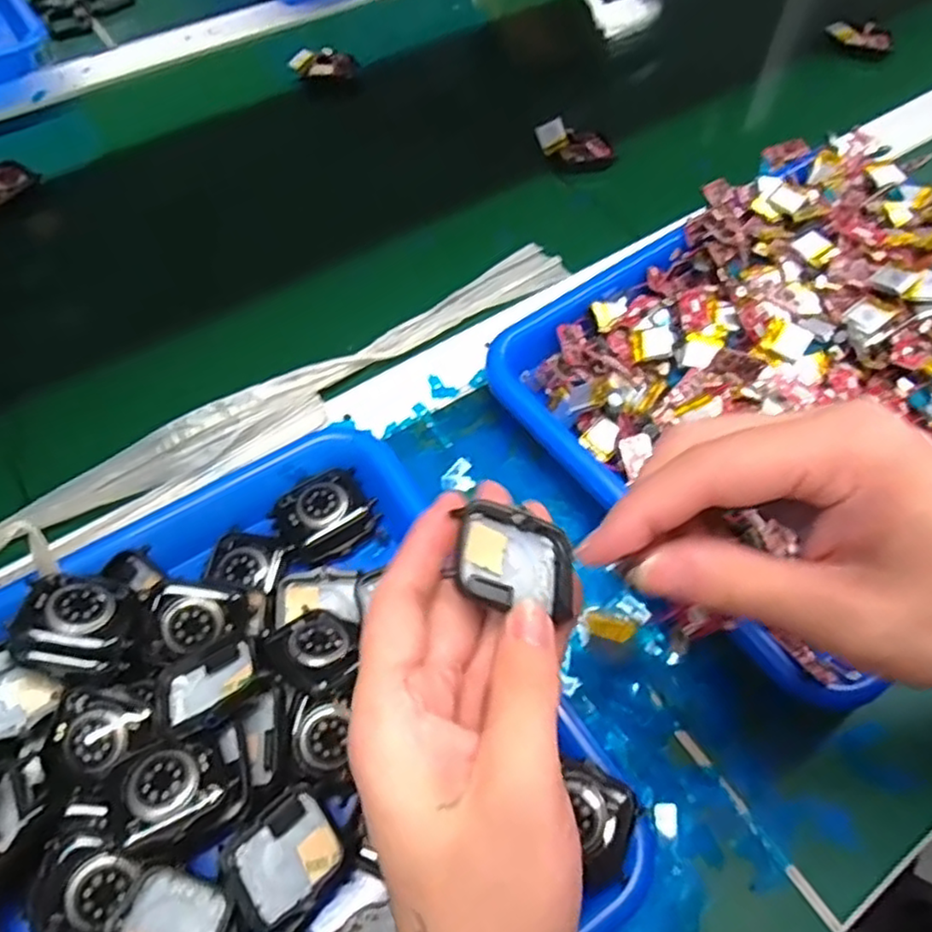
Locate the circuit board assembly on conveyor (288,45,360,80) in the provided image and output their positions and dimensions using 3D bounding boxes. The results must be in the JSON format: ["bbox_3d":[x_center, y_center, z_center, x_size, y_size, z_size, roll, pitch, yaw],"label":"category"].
[{"bbox_3d":[-0.120,-0.344,0.576,0.054,0.015,0.028,5,60,2],"label":"circuit board assembly on conveyor"}]

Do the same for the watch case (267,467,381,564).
[{"bbox_3d":[-0.071,0.024,0.339,0.045,0.017,0.040,-29,64,-16],"label":"watch case"}]

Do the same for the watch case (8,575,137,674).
[{"bbox_3d":[-0.163,0.066,0.285,0.045,0.014,0.041,8,65,-23],"label":"watch case"}]

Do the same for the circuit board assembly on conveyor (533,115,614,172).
[{"bbox_3d":[0.083,-0.247,0.522,0.061,0.026,0.027,11,59,-14],"label":"circuit board assembly on conveyor"}]

